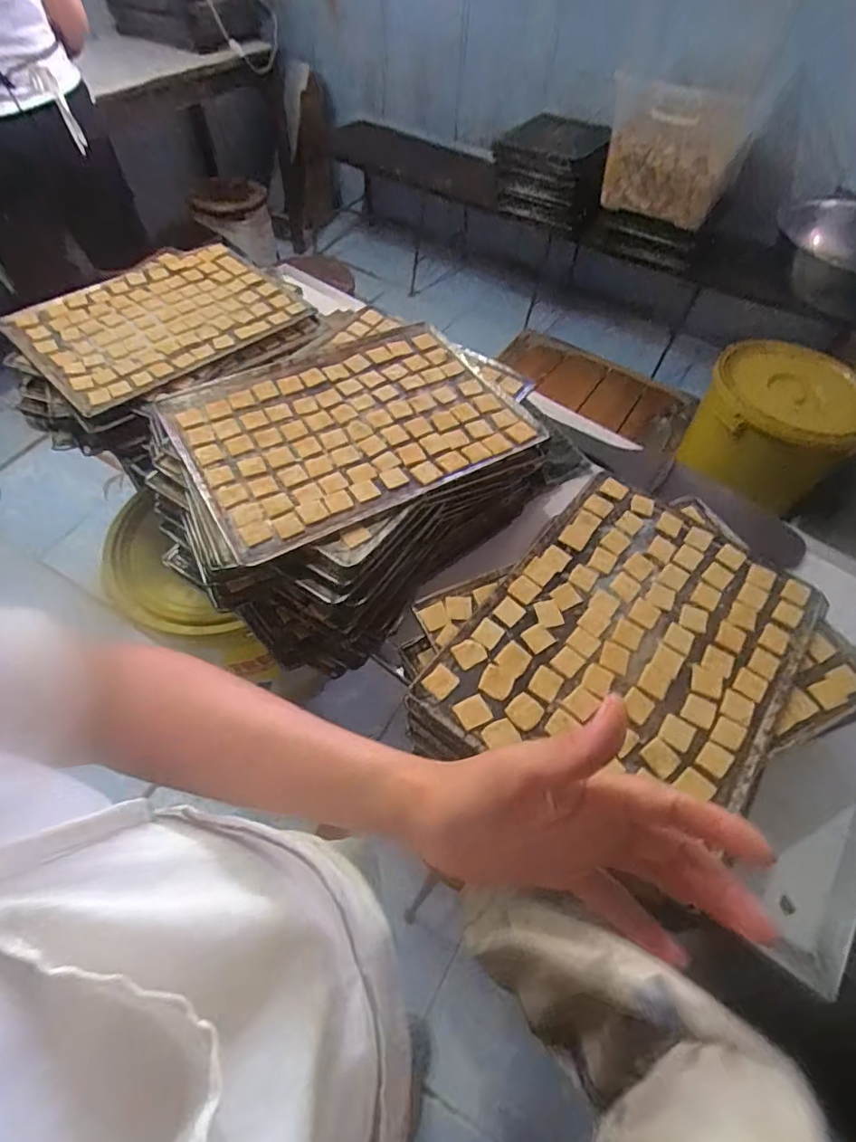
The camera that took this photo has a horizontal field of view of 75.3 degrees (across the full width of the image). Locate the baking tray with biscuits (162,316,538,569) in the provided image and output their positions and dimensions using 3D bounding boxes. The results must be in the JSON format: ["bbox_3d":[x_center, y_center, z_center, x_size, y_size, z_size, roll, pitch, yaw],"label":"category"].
[{"bbox_3d":[-0.102,-0.209,0.767,0.443,0.028,0.315,-26,60,-19],"label":"baking tray with biscuits"}]

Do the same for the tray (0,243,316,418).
[{"bbox_3d":[-0.474,-0.450,0.987,0.338,0.032,0.444,36,61,20],"label":"tray"}]

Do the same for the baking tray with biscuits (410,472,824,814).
[{"bbox_3d":[0.243,0.083,0.650,0.327,0.026,0.432,34,60,19],"label":"baking tray with biscuits"}]

